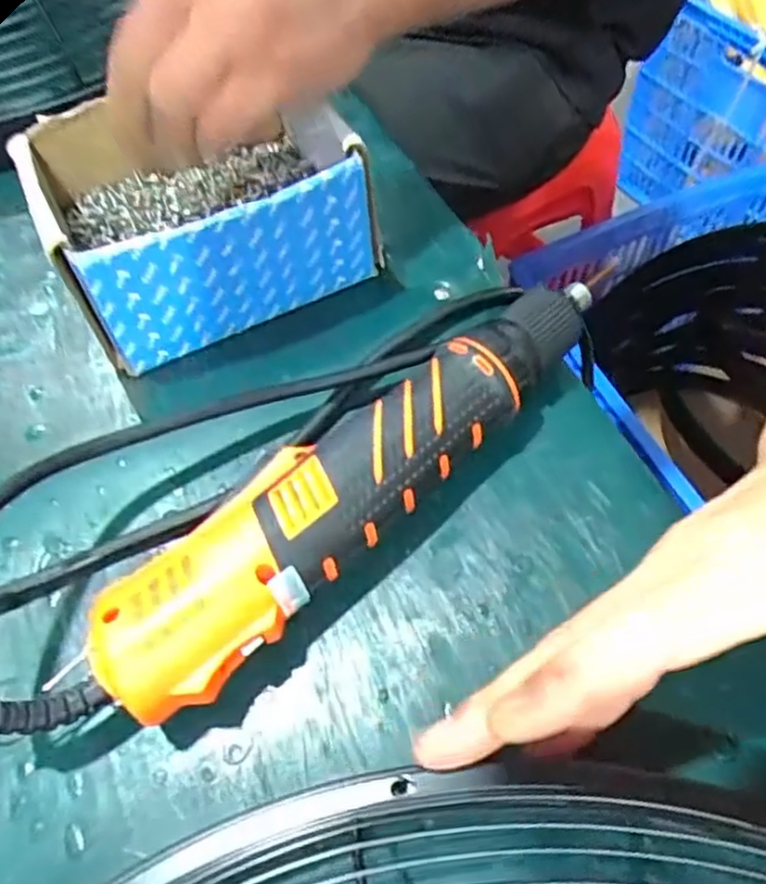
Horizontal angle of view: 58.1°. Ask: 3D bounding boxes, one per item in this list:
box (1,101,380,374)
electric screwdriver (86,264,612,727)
[{"bbox_3d":[-0.083,-0.115,0.327,0.142,0.067,0.126,-22,60,-10],"label":"box"},{"bbox_3d":[-0.005,0.006,0.269,0.055,0.038,0.235,40,68,23],"label":"electric screwdriver"}]

